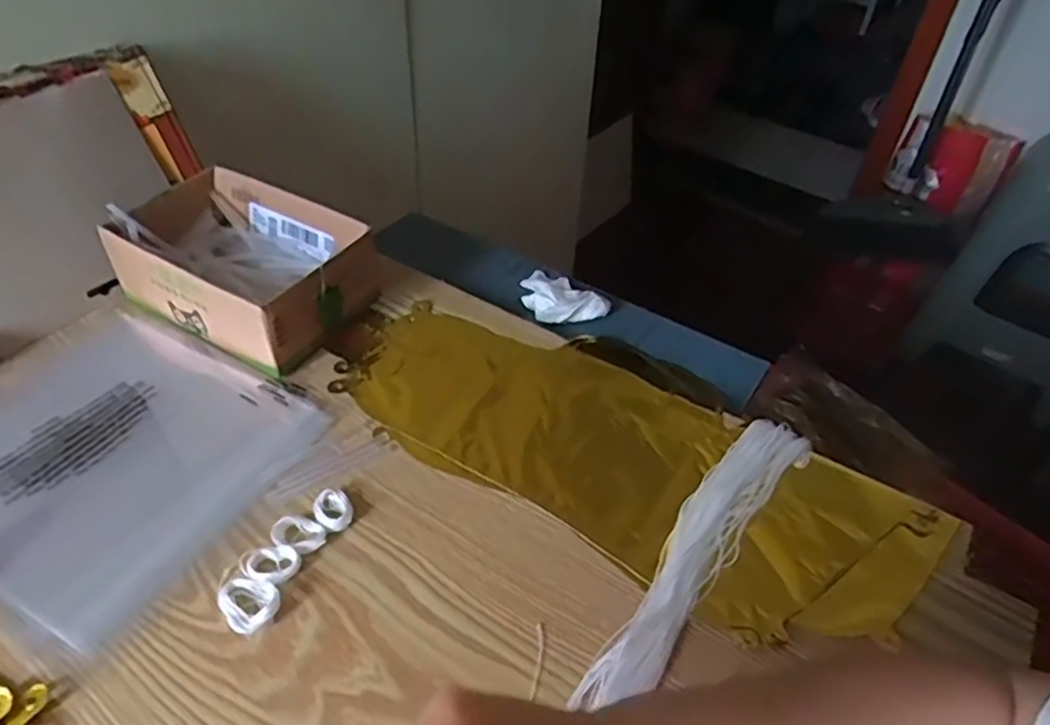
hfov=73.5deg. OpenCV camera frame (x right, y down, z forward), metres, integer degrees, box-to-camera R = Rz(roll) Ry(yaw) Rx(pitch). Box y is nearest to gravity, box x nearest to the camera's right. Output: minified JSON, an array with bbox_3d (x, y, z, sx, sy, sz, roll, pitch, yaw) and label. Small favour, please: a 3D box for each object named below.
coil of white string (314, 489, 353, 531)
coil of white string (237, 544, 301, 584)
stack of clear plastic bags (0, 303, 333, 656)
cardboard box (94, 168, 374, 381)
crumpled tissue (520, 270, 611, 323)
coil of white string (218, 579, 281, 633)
[{"bbox_3d":[-0.122,0.094,0.448,0.023,0.009,0.030,-28,52,-29],"label":"coil of white string"},{"bbox_3d":[-0.152,0.120,0.421,0.030,0.009,0.029,2,44,-2],"label":"coil of white string"},{"bbox_3d":[-0.286,0.057,0.482,0.230,0.008,0.215,21,46,18],"label":"stack of clear plastic bags"},{"bbox_3d":[-0.232,-0.082,0.579,0.198,0.070,0.130,23,47,19],"label":"cardboard box"},{"bbox_3d":[0.028,-0.059,0.628,0.085,0.020,0.055,30,50,25],"label":"crumpled tissue"},{"bbox_3d":[-0.159,0.137,0.403,0.037,0.007,0.029,33,51,28],"label":"coil of white string"}]

